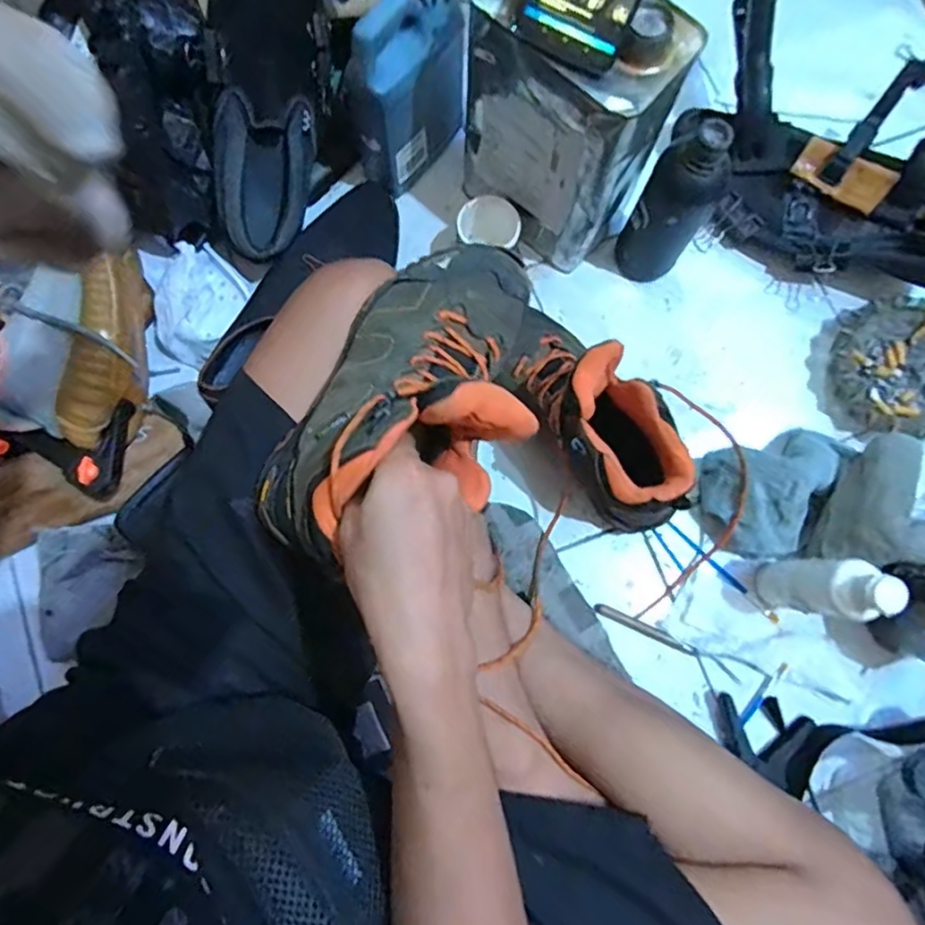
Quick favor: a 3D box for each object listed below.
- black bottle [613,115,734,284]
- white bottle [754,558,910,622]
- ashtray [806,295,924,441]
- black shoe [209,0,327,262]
[{"bbox_3d":[0.201,-0.241,0.587,0.064,0.184,0.053,31,80,5],"label":"black bottle"},{"bbox_3d":[0.311,0.109,0.524,0.043,0.148,0.048,1,79,-1],"label":"white bottle"},{"bbox_3d":[0.453,-0.097,0.628,0.145,0.042,0.146,0,79,-1],"label":"ashtray"},{"bbox_3d":[-0.187,-0.340,0.575,0.101,0.073,0.273,11,112,1],"label":"black shoe"}]

